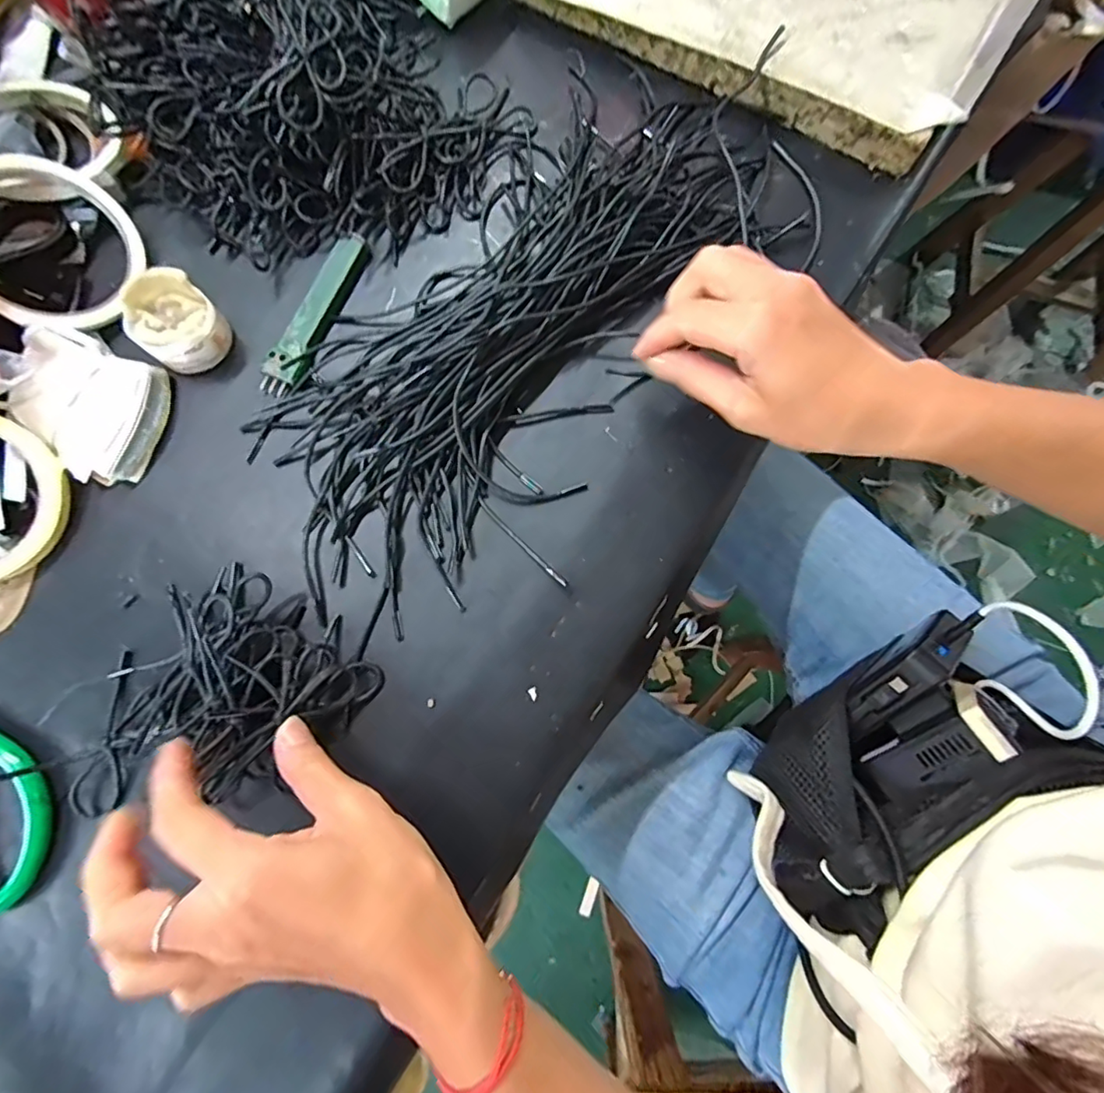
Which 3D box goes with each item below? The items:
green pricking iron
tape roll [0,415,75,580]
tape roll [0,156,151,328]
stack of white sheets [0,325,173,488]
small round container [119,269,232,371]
[{"bbox_3d":[-0.139,-0.138,0.331,0.020,0.011,0.105,28,80,6],"label":"green pricking iron"},{"bbox_3d":[-0.312,-0.027,0.295,0.095,0.016,0.091,-1,92,-24],"label":"tape roll"},{"bbox_3d":[-0.288,-0.171,0.320,0.092,0.013,0.092,-1,91,-30],"label":"tape roll"},{"bbox_3d":[-0.264,-0.078,0.318,0.076,0.023,0.072,17,80,5],"label":"stack of white sheets"},{"bbox_3d":[-0.213,-0.127,0.318,0.046,0.044,0.044,0,78,0],"label":"small round container"}]

